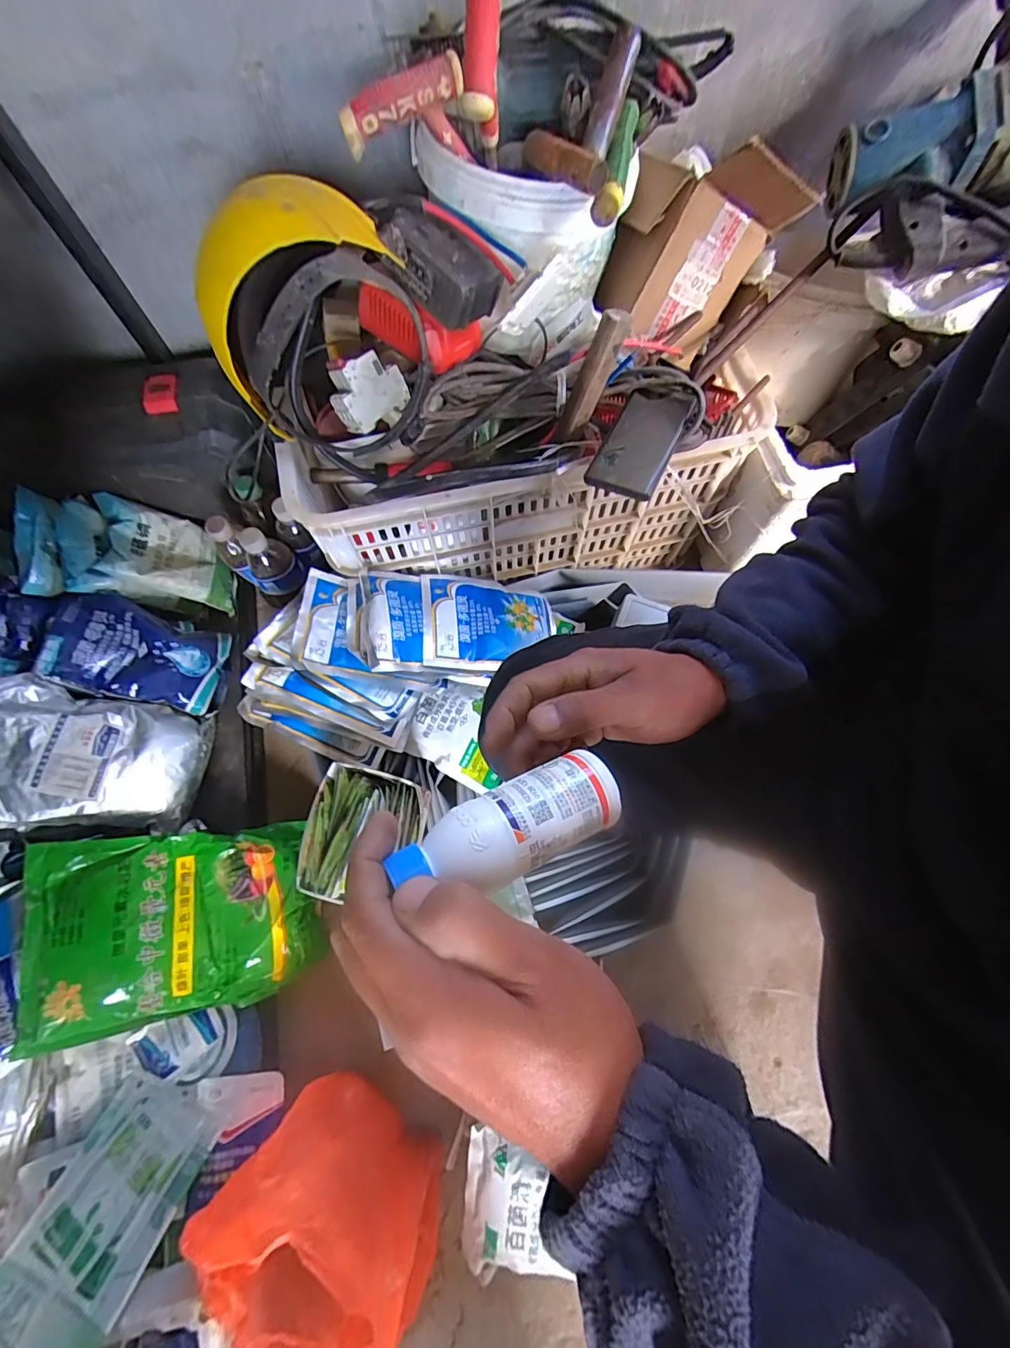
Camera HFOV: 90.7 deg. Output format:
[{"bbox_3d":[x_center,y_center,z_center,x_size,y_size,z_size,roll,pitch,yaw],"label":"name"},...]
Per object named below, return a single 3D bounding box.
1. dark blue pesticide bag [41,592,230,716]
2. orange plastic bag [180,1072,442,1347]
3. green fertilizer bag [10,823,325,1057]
[{"bbox_3d":[-0.510,-0.034,0.699,0.200,0.035,0.136,17,62,-29],"label":"dark blue pesticide bag"},{"bbox_3d":[-0.198,0.557,0.452,0.195,0.273,0.157,34,74,12],"label":"orange plastic bag"},{"bbox_3d":[-0.396,0.304,0.617,0.305,0.040,0.212,-2,75,-22],"label":"green fertilizer bag"}]

